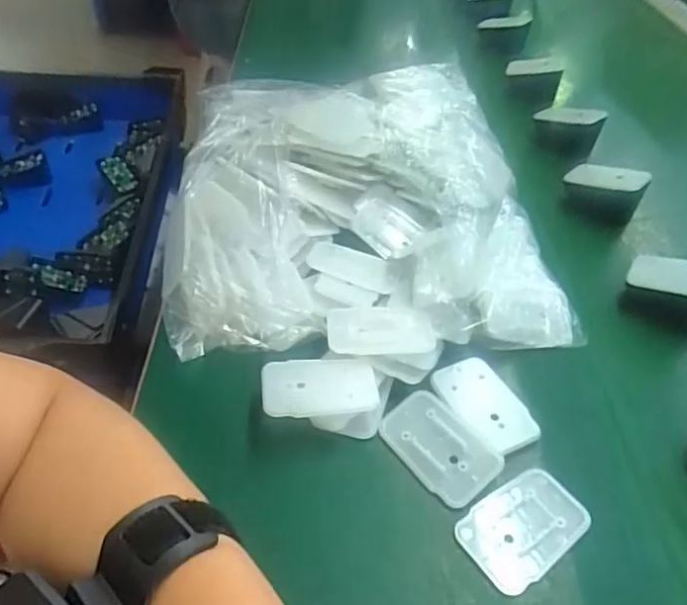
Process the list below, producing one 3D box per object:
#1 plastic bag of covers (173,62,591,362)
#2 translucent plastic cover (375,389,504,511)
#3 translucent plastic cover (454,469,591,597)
[{"bbox_3d":[0.009,-0.093,0.470,0.289,0.074,0.312,-1,45,-7],"label":"plastic bag of covers"},{"bbox_3d":[0.056,0.082,0.335,0.044,0.005,0.068,-31,55,-31],"label":"translucent plastic cover"},{"bbox_3d":[0.097,0.119,0.307,0.067,0.006,0.045,-27,53,-29],"label":"translucent plastic cover"}]

